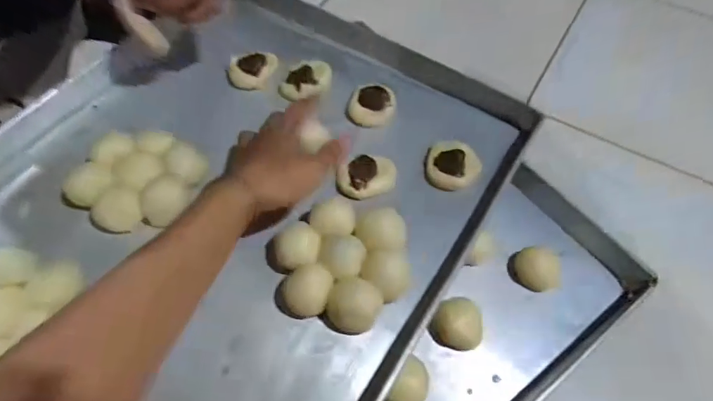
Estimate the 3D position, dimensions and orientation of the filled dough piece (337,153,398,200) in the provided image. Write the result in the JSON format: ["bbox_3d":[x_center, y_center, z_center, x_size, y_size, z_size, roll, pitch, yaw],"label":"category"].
[{"bbox_3d":[0.011,-0.023,0.450,0.060,0.026,0.042,-21,60,-13],"label":"filled dough piece"}]

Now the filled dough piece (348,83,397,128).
[{"bbox_3d":[0.017,-0.103,0.494,0.050,0.030,0.039,11,58,6],"label":"filled dough piece"}]

